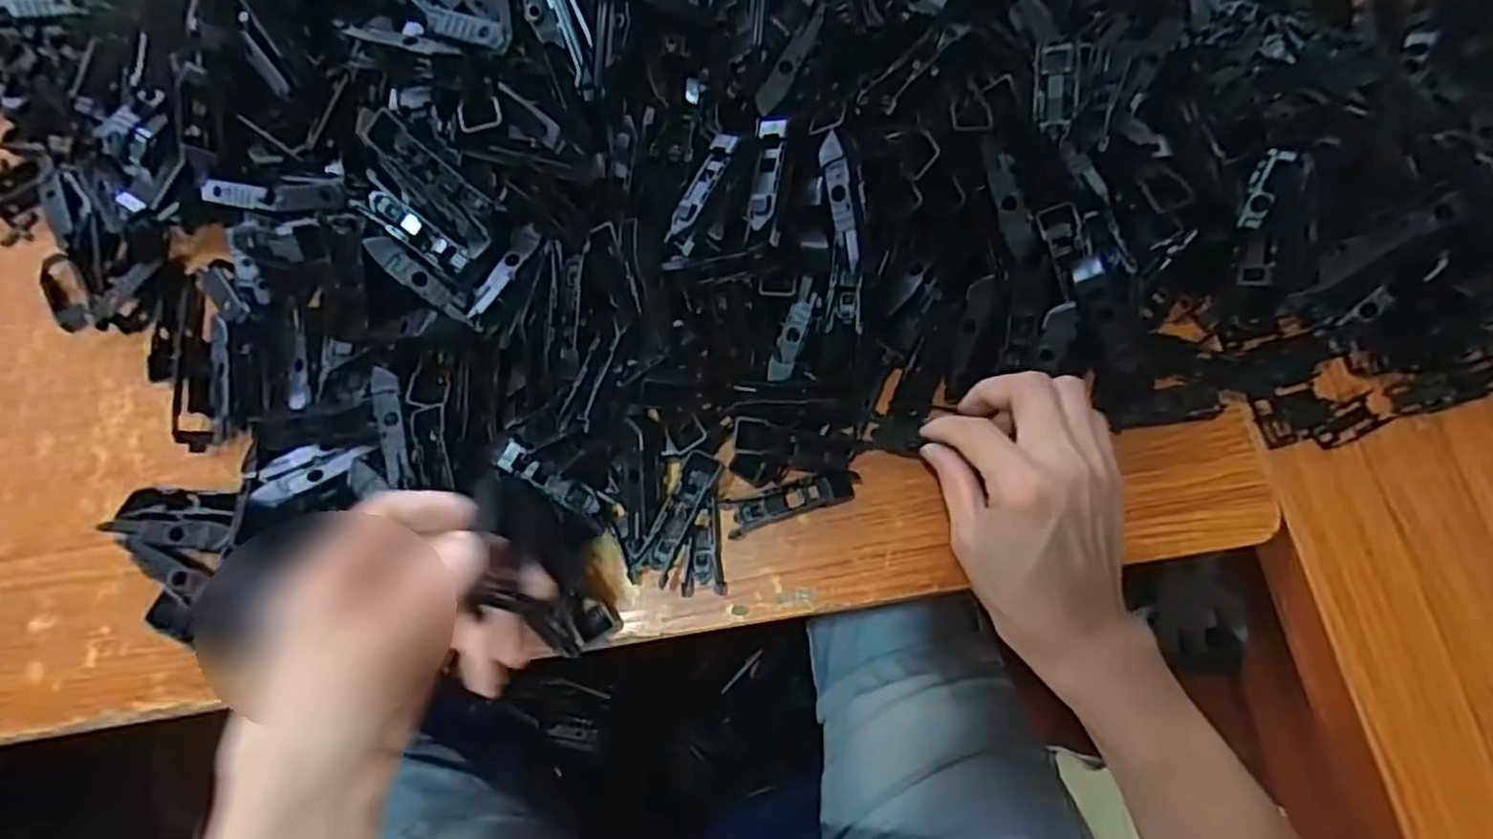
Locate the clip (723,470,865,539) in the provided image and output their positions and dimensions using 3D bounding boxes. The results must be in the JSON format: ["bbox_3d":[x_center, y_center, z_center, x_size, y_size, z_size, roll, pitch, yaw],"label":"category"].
[{"bbox_3d":[0.025,0.043,0.377,0.073,0.009,0.020,-14,76,-4],"label":"clip"}]

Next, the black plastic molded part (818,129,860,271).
[{"bbox_3d":[0.045,-0.102,0.341,0.012,0.009,0.063,-12,97,-4],"label":"black plastic molded part"}]

